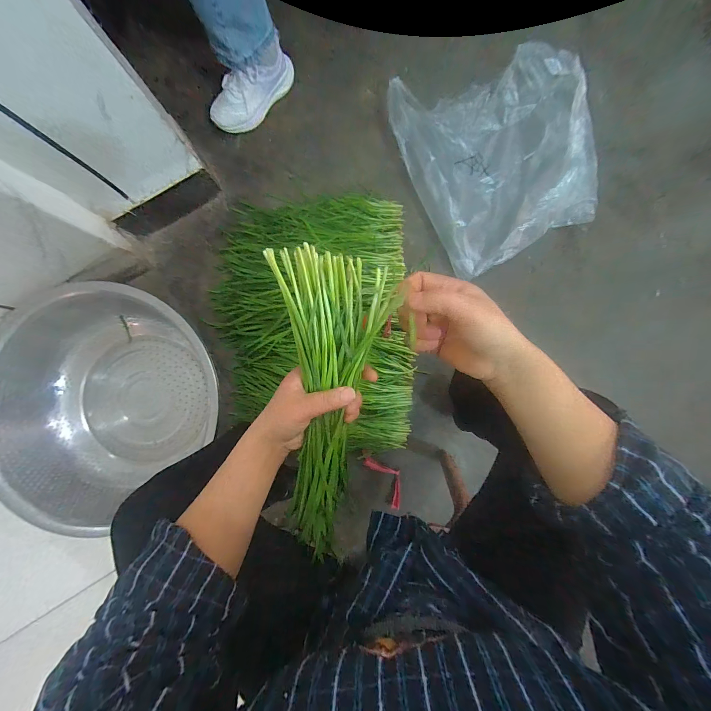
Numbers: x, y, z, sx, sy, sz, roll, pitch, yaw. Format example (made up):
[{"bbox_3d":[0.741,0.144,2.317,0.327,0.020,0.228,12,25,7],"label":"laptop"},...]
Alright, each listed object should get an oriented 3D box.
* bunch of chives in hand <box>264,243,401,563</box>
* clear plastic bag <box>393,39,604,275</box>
[{"bbox_3d":[-0.031,0.061,0.319,0.100,0.040,0.326,4,105,0],"label":"bunch of chives in hand"},{"bbox_3d":[0.360,-0.517,0.764,0.439,0.097,0.513,-25,89,0],"label":"clear plastic bag"}]

